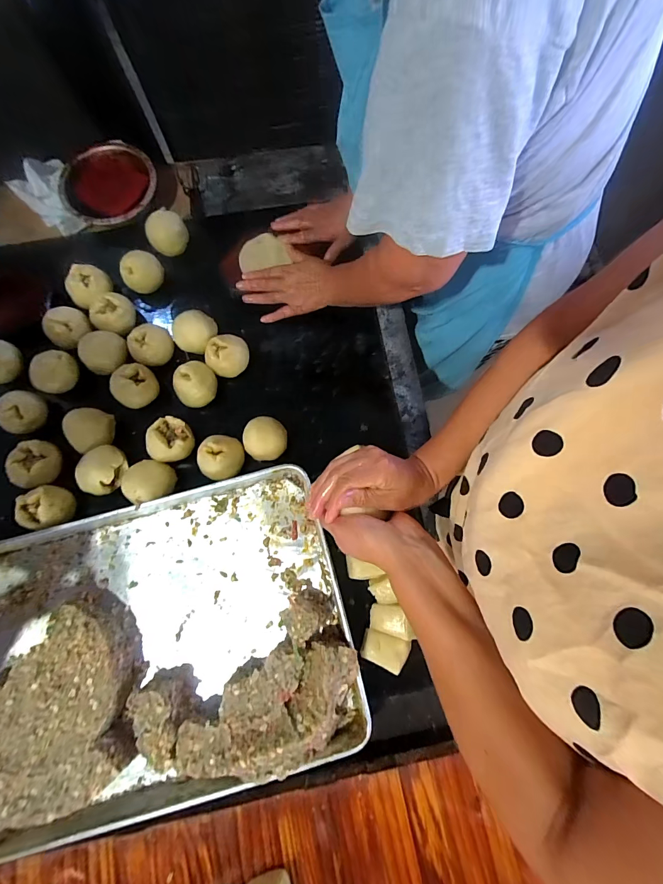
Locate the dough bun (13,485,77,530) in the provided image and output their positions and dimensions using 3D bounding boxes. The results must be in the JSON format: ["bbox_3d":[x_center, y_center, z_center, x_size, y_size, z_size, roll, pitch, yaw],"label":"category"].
[{"bbox_3d":[-0.452,0.105,0.569,0.073,0.050,0.069,-1,76,0],"label":"dough bun"}]

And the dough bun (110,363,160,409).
[{"bbox_3d":[-0.336,-0.093,0.616,0.067,0.059,0.075,37,79,8],"label":"dough bun"}]

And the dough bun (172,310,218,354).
[{"bbox_3d":[-0.244,-0.192,0.642,0.079,0.060,0.063,-37,79,-8],"label":"dough bun"}]

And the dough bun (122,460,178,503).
[{"bbox_3d":[-0.295,0.065,0.575,0.075,0.049,0.069,0,76,0],"label":"dough bun"}]

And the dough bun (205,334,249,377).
[{"bbox_3d":[-0.182,-0.151,0.627,0.072,0.055,0.062,-27,78,-6],"label":"dough bun"}]

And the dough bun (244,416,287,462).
[{"bbox_3d":[-0.109,-0.005,0.592,0.070,0.055,0.073,0,76,0],"label":"dough bun"}]

